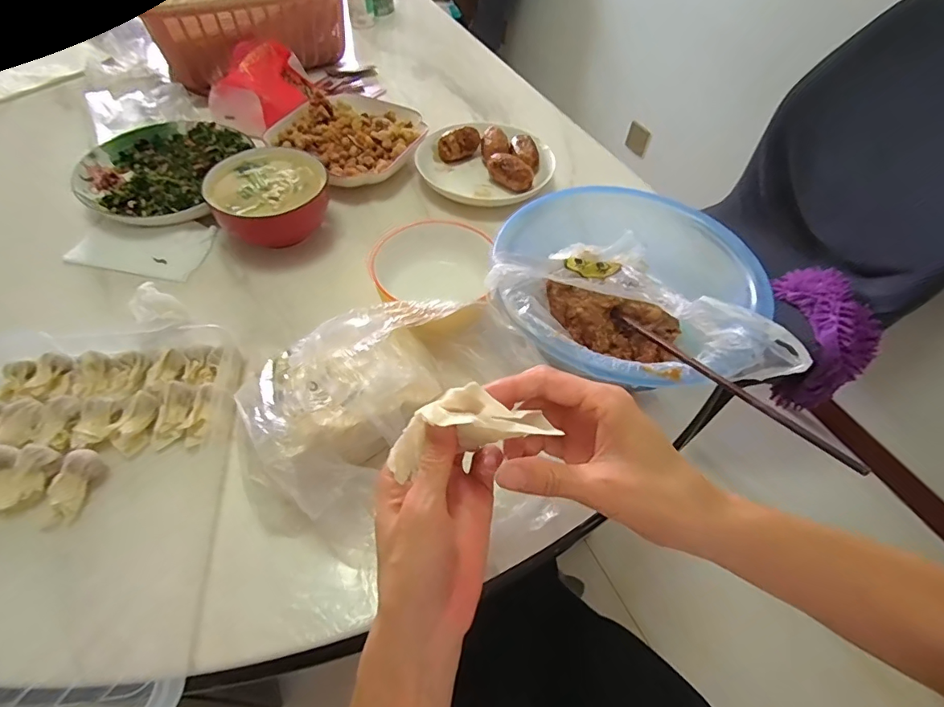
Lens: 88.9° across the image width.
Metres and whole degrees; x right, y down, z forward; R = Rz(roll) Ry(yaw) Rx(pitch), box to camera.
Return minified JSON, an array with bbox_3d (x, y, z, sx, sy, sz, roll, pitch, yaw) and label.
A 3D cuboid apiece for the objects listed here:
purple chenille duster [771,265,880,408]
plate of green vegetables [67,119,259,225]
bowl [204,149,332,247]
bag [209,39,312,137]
[{"bbox_3d":[0.720,-0.034,1.026,0.128,0.217,0.245,-4,54,-7],"label":"purple chenille duster"},{"bbox_3d":[-0.382,-0.228,0.594,0.173,0.028,0.205,2,53,-2],"label":"plate of green vegetables"},{"bbox_3d":[-0.226,-0.170,0.544,0.126,0.066,0.120,2,53,-3],"label":"bowl"},{"bbox_3d":[-0.308,-0.387,0.690,0.112,0.078,0.141,-2,54,-5],"label":"bag"}]

